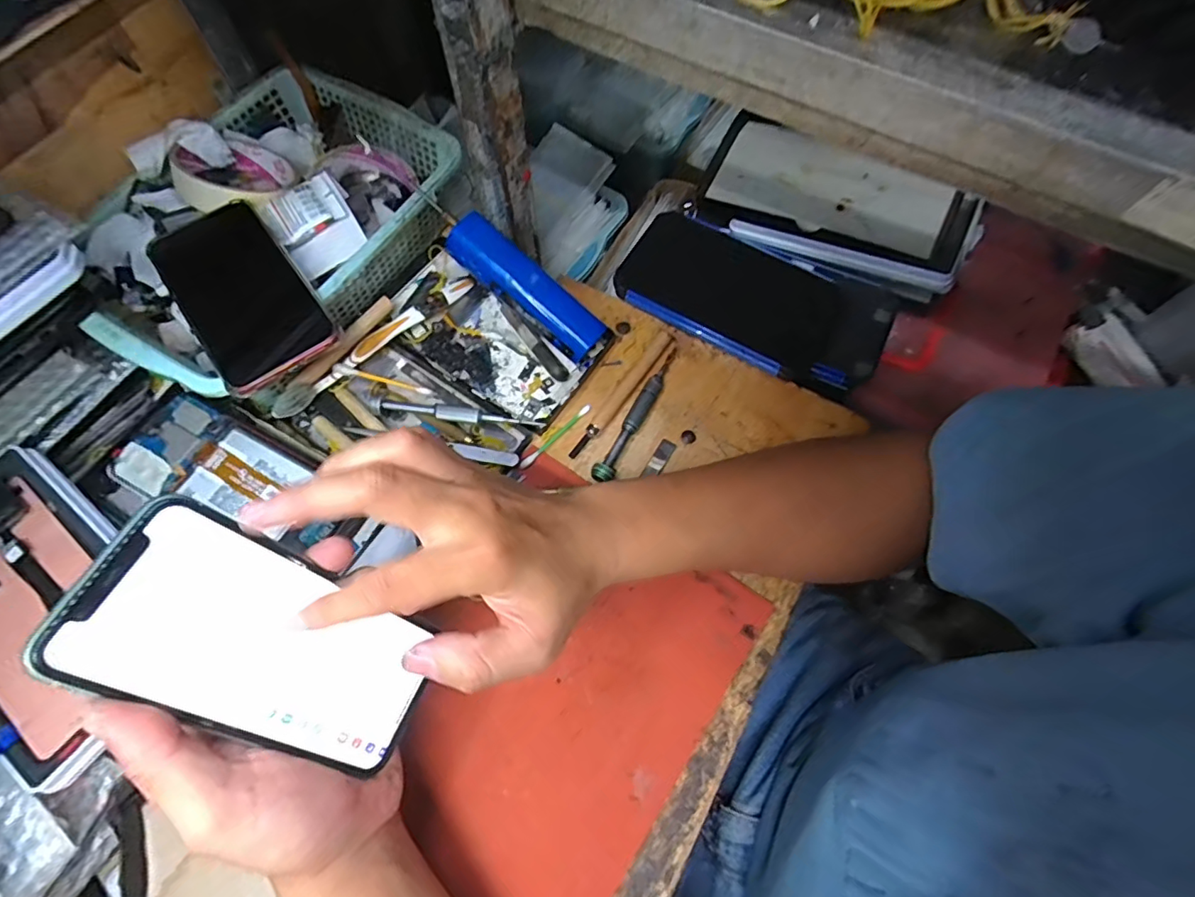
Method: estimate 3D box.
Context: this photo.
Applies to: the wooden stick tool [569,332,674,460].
[{"bbox_3d":[0.020,-0.044,0.431,0.013,0.009,0.127,34,70,12],"label":"wooden stick tool"}]

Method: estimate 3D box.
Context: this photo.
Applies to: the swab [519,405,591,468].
[{"bbox_3d":[-0.031,-0.008,0.419,0.006,0.006,0.072,42,72,14],"label":"swab"}]

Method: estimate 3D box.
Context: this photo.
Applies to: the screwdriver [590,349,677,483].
[{"bbox_3d":[0.032,-0.027,0.422,0.016,0.011,0.125,29,69,10],"label":"screwdriver"}]

